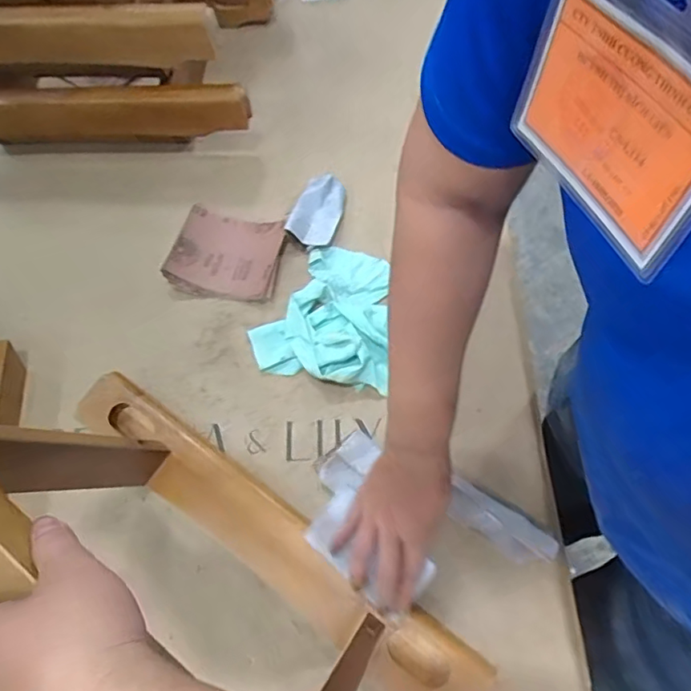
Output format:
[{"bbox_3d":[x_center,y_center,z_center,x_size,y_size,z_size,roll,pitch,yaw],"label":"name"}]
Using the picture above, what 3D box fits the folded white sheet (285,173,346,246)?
[{"bbox_3d":[-0.033,-0.181,0.718,0.058,0.012,0.105,30,74,-18],"label":"folded white sheet"}]

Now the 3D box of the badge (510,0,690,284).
[{"bbox_3d":[0.095,-0.085,0.188,0.010,0.082,0.097,-19,64,-8],"label":"badge"}]

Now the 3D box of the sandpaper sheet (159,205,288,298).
[{"bbox_3d":[-0.149,-0.117,0.699,0.136,0.027,0.125,9,63,5],"label":"sandpaper sheet"}]

